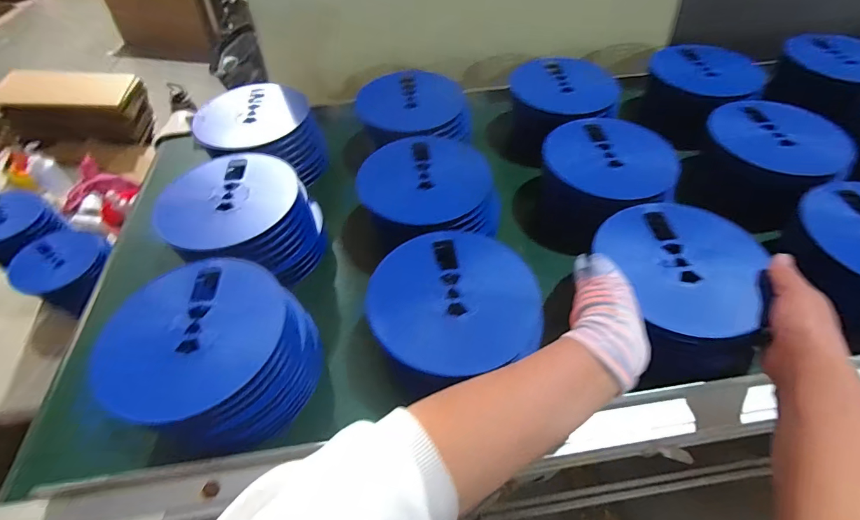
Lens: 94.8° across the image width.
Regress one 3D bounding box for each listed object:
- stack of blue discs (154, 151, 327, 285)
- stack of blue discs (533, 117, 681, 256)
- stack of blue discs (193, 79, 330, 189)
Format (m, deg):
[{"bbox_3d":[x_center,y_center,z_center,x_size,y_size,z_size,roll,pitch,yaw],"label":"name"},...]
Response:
[{"bbox_3d":[-0.242,-0.049,0.529,0.189,0.085,0.180,33,56,21],"label":"stack of blue discs"},{"bbox_3d":[0.235,-0.105,0.567,0.166,0.121,0.185,-21,55,-19],"label":"stack of blue discs"},{"bbox_3d":[-0.269,-0.195,0.642,0.178,0.088,0.170,28,55,18],"label":"stack of blue discs"}]

